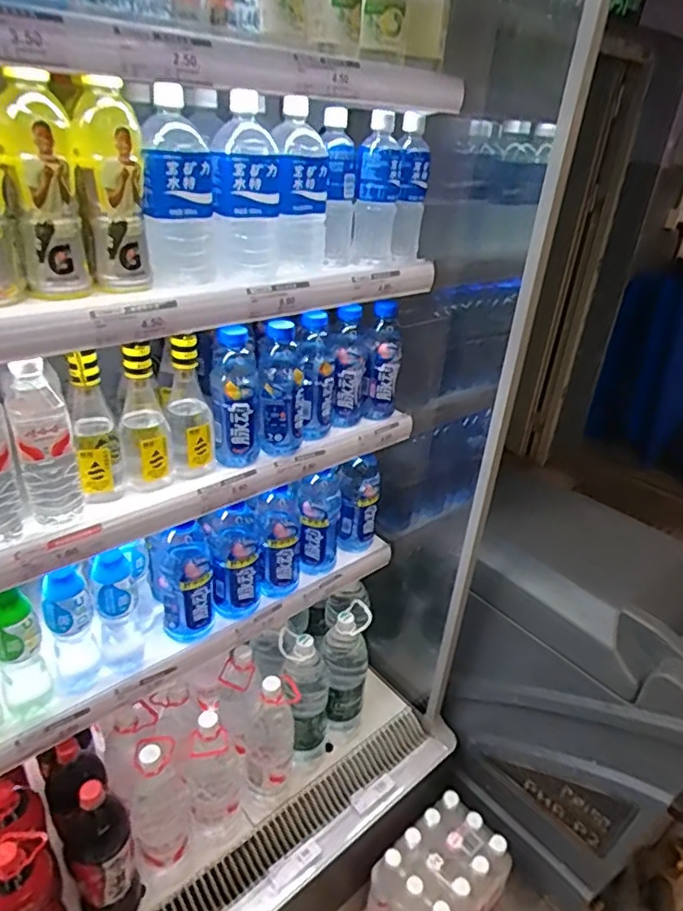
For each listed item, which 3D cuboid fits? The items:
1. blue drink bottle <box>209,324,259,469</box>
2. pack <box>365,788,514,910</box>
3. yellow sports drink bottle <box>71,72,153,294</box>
[{"bbox_3d":[-0.158,-0.084,0.871,0.074,0.209,0.065,1,29,-6],"label":"blue drink bottle"},{"bbox_3d":[0.201,0.879,1.197,0.249,0.191,0.186,-19,36,-36],"label":"pack"},{"bbox_3d":[-0.250,-0.290,0.643,0.064,0.206,0.064,-5,30,-17],"label":"yellow sports drink bottle"}]

